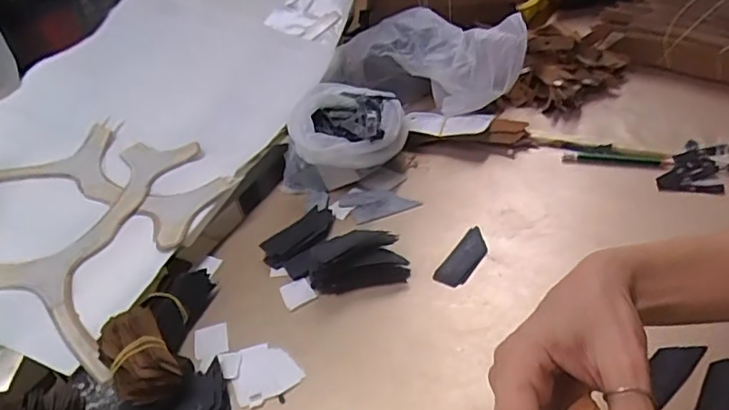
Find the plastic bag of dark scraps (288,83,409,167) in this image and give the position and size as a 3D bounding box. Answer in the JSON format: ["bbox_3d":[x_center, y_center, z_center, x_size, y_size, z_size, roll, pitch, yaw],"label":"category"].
[{"bbox_3d":[-0.015,-0.072,0.603,0.121,0.072,0.112,-10,37,-1],"label":"plastic bag of dark scraps"}]

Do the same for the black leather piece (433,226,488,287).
[{"bbox_3d":[0.086,0.044,0.488,0.027,0.005,0.067,22,46,33],"label":"black leather piece"}]

